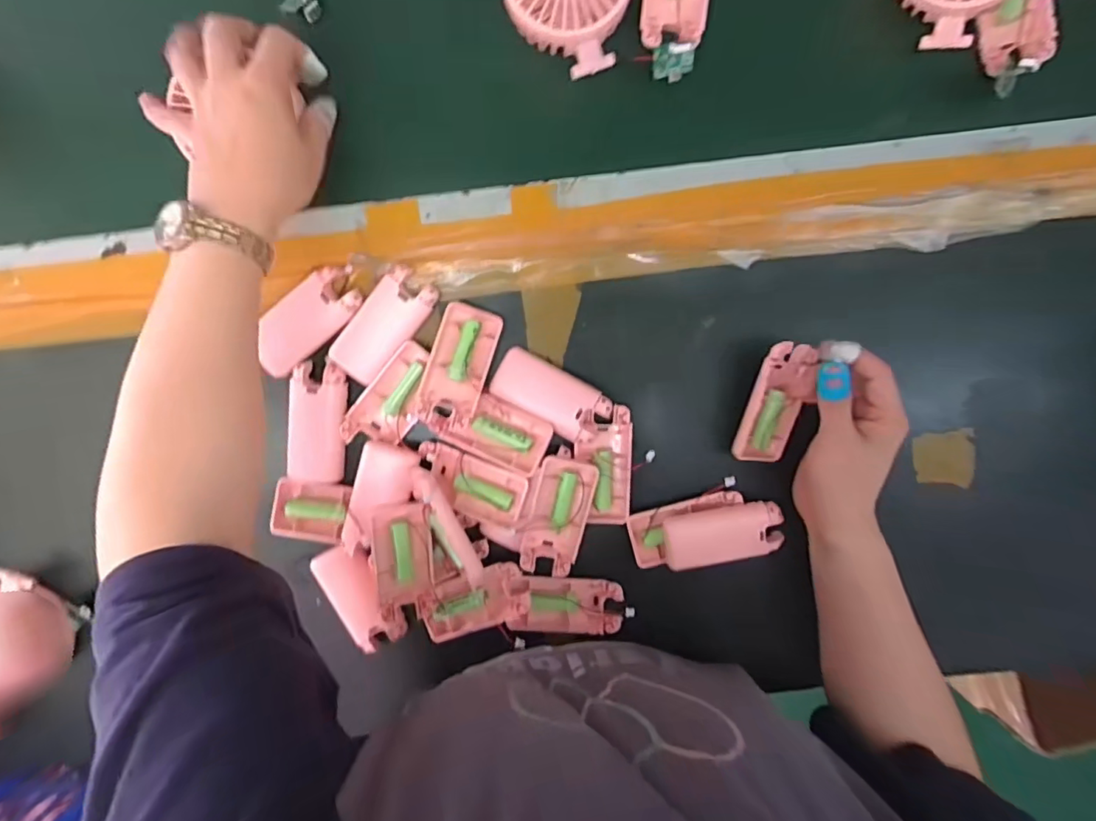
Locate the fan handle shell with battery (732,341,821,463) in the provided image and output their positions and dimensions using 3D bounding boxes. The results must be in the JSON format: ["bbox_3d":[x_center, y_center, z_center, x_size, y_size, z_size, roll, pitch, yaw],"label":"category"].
[{"bbox_3d":[0.175,-0.005,0.418,0.043,0.022,0.093,14,105,-4],"label":"fan handle shell with battery"}]

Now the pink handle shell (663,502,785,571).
[{"bbox_3d":[0.140,0.102,0.437,0.090,0.025,0.043,-13,98,2],"label":"pink handle shell"}]

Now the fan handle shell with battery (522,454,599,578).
[{"bbox_3d":[0.009,0.085,0.433,0.046,0.015,0.094,14,98,-2],"label":"fan handle shell with battery"}]

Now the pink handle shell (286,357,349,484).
[{"bbox_3d":[-0.185,0.010,0.433,0.045,0.010,0.096,6,98,-1],"label":"pink handle shell"}]

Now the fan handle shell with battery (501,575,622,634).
[{"bbox_3d":[0.013,0.162,0.449,0.094,0.021,0.045,3,98,0],"label":"fan handle shell with battery"}]

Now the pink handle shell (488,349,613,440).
[{"bbox_3d":[0.001,-0.013,0.431,0.091,0.024,0.045,32,97,-4],"label":"pink handle shell"}]

